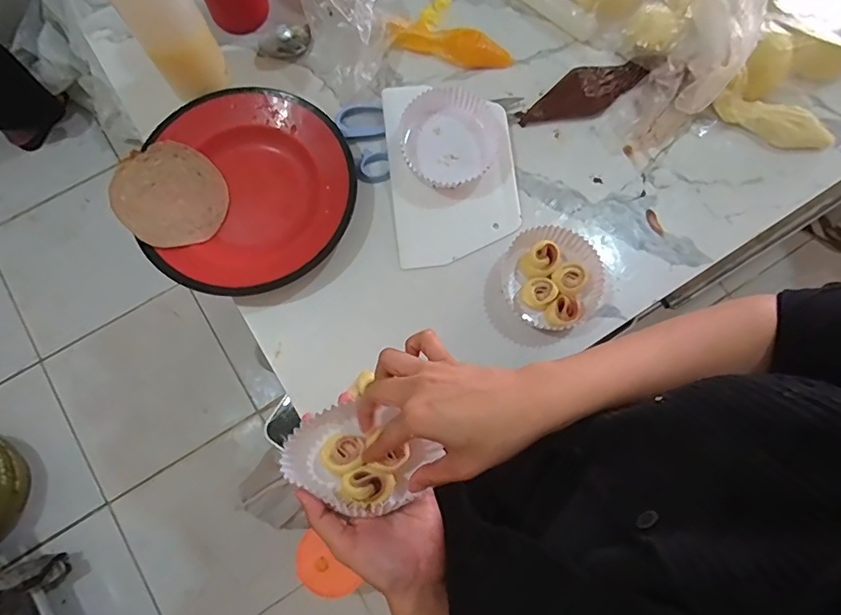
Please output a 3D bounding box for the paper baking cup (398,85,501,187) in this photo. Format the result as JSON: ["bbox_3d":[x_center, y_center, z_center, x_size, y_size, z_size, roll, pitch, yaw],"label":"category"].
[{"bbox_3d":[0.029,-0.169,0.515,0.098,0.033,0.098,0,77,-1],"label":"paper baking cup"}]

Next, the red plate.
[{"bbox_3d":[-0.162,-0.115,0.502,0.191,0.026,0.200,0,77,-1],"label":"red plate"}]

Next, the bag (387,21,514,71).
[{"bbox_3d":[0.033,-0.286,0.549,0.131,0.031,0.037,22,77,4],"label":"bag"}]

